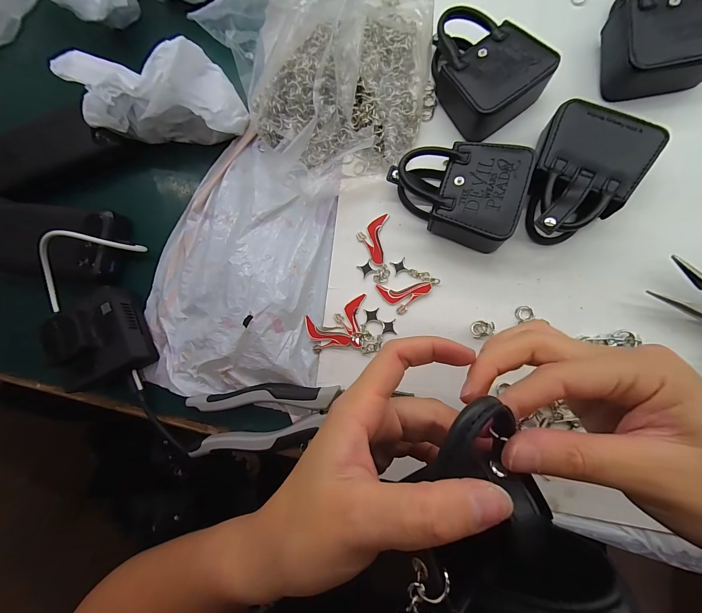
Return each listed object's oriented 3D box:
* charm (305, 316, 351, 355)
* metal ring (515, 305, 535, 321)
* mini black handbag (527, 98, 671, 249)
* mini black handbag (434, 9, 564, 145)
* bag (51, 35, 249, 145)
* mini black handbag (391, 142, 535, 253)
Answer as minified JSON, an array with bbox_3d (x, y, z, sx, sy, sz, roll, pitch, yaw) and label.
[{"bbox_3d":[-0.024,0.030,0.266,0.046,0.008,0.026,23,88,11],"label":"charm"},{"bbox_3d":[0.143,0.005,0.246,0.014,0.004,0.012,-8,83,8],"label":"metal ring"},{"bbox_3d":[0.171,-0.096,0.233,0.073,0.038,0.103,29,89,11],"label":"mini black handbag"},{"bbox_3d":[0.114,-0.202,0.252,0.075,0.030,0.097,-26,83,5],"label":"mini black handbag"},{"bbox_3d":[-0.177,-0.197,0.273,0.146,0.064,0.067,3,84,9],"label":"bag"},{"bbox_3d":[0.087,-0.091,0.247,0.108,0.037,0.076,12,86,10],"label":"mini black handbag"}]

